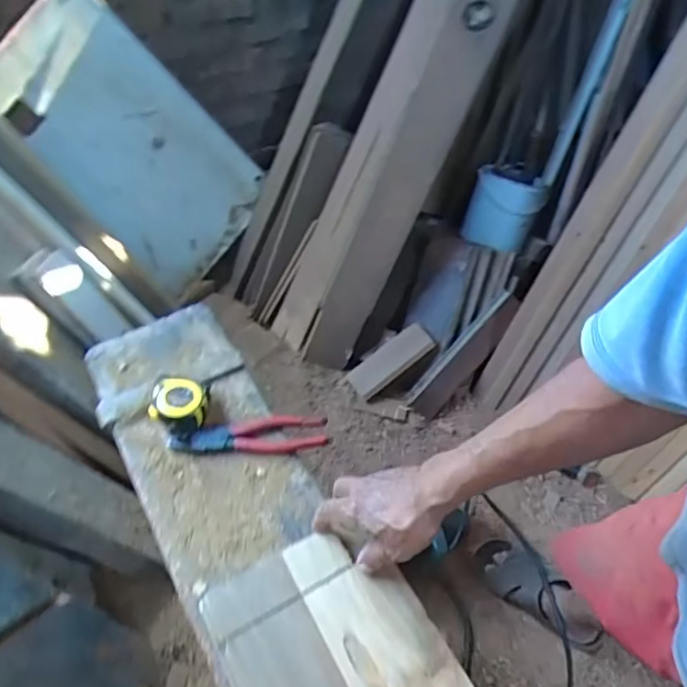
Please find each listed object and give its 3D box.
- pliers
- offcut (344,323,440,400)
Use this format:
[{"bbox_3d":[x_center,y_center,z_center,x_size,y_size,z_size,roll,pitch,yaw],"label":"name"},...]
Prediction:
[{"bbox_3d":[-0.118,0.113,0.737,0.191,0.015,0.049,1,49,-2],"label":"pliers"},{"bbox_3d":[0.119,0.041,1.456,0.224,0.016,0.081,-37,73,-4],"label":"offcut"}]

